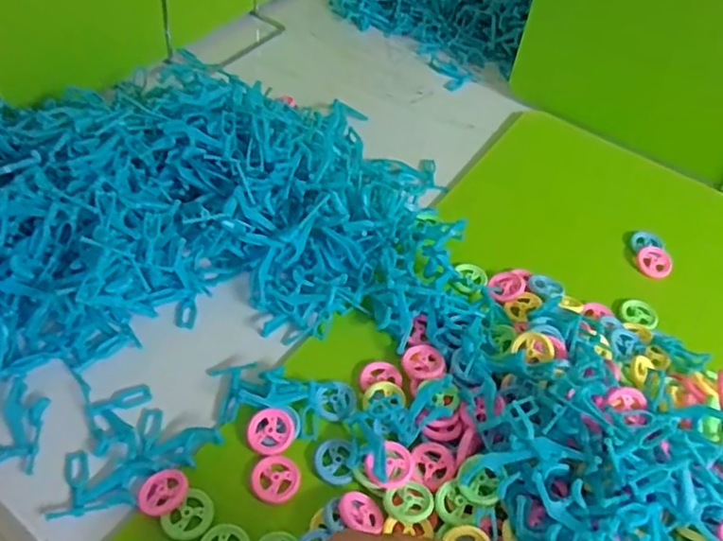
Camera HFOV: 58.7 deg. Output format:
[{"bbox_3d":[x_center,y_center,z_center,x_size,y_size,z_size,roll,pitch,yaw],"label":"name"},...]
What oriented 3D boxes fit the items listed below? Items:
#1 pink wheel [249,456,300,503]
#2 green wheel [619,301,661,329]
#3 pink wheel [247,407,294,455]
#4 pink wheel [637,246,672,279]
[{"bbox_3d":[-0.053,0.128,0.395,0.030,0.004,0.029,5,47,-5],"label":"pink wheel"},{"bbox_3d":[0.224,0.035,0.517,0.030,0.004,0.025,14,47,3],"label":"green wheel"},{"bbox_3d":[-0.058,0.103,0.413,0.029,0.007,0.029,5,47,-5],"label":"pink wheel"},{"bbox_3d":[0.252,-0.007,0.553,0.028,0.009,0.028,3,52,-4],"label":"pink wheel"}]

